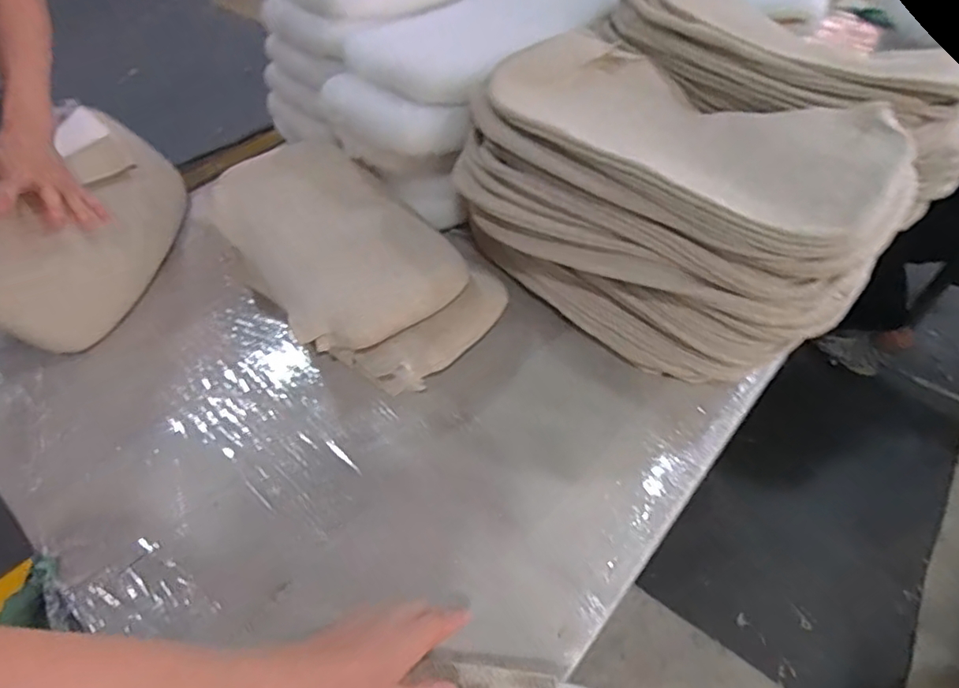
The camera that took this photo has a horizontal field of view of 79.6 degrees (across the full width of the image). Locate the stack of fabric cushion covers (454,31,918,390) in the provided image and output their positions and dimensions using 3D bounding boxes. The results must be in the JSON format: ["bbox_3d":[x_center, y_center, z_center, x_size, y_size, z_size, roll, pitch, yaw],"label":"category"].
[{"bbox_3d":[0.223,-0.178,0.740,0.495,0.257,0.273,32,58,28],"label":"stack of fabric cushion covers"}]

